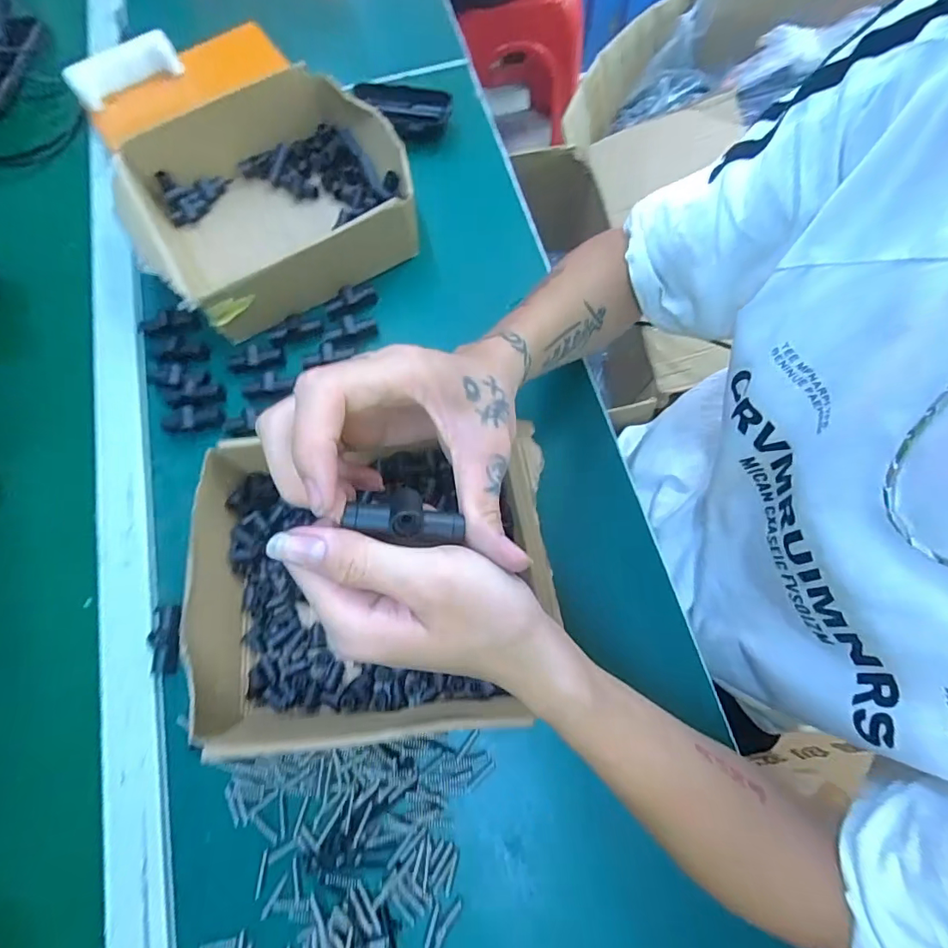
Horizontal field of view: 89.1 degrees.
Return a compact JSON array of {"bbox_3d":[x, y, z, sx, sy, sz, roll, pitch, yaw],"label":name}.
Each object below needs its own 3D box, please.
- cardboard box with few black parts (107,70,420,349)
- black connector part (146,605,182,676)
[{"bbox_3d":[-0.194,-0.269,0.470,0.251,0.073,0.219,-31,73,-6],"label":"cardboard box with few black parts"},{"bbox_3d":[-0.235,0.126,0.367,0.020,0.009,0.050,-8,72,1],"label":"black connector part"}]

